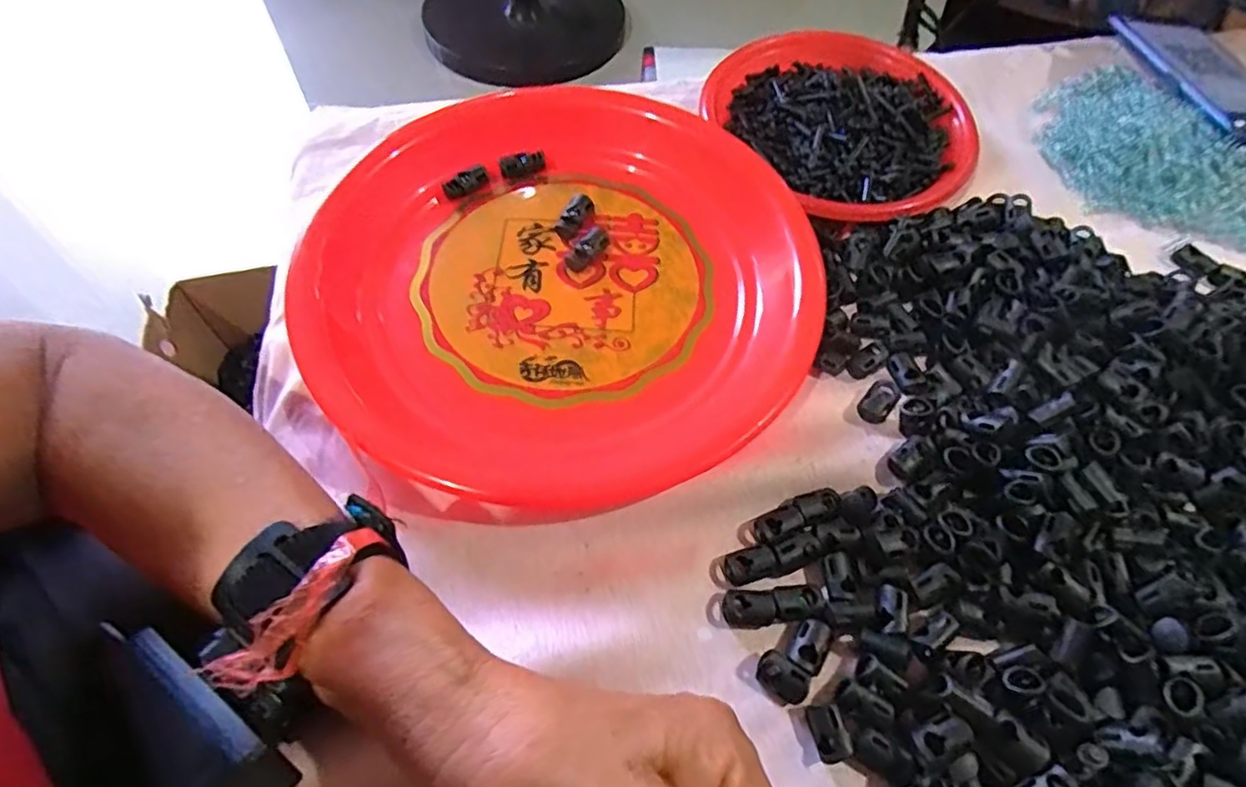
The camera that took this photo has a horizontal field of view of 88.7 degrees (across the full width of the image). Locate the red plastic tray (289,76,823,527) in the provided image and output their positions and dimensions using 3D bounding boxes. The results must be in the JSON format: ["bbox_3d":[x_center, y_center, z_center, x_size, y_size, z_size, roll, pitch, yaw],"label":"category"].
[{"bbox_3d":[-0.035,-0.068,0.334,0.252,0.023,0.256,-8,61,-6],"label":"red plastic tray"}]

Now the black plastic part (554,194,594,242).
[{"bbox_3d":[-0.027,-0.098,0.355,0.012,0.006,0.028,29,76,14],"label":"black plastic part"}]

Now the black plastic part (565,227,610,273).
[{"bbox_3d":[-0.019,-0.078,0.347,0.013,0.007,0.031,32,64,16],"label":"black plastic part"}]

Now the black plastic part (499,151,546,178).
[{"bbox_3d":[-0.060,-0.137,0.382,0.028,0.010,0.010,-19,62,-12],"label":"black plastic part"}]

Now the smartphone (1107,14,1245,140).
[{"bbox_3d":[0.412,-0.222,0.446,0.073,0.012,0.150,-3,60,-3],"label":"smartphone"}]

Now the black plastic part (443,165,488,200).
[{"bbox_3d":[-0.091,-0.121,0.370,0.026,0.010,0.009,-34,67,-19],"label":"black plastic part"}]

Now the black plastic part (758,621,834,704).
[{"bbox_3d":[0.069,0.104,0.252,0.020,0.010,0.034,37,66,18],"label":"black plastic part"}]

